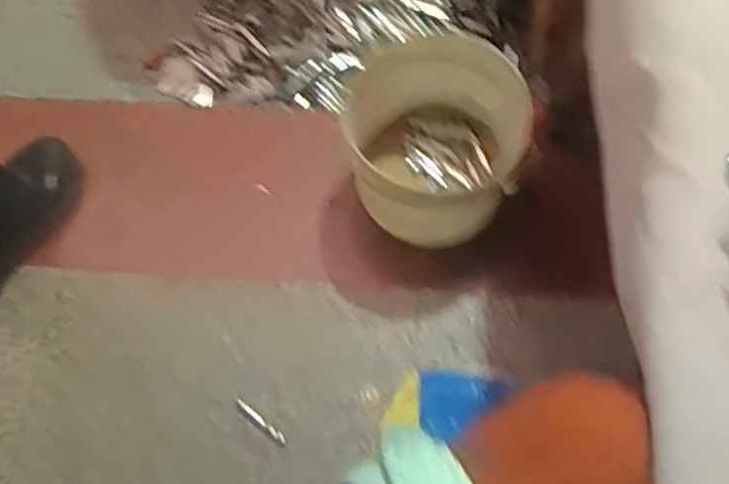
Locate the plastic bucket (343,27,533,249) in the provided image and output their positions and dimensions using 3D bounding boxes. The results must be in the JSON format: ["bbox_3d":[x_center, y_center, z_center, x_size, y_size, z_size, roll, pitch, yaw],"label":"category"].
[{"bbox_3d":[0.092,-0.126,0.964,0.201,0.168,0.209,-1,68,2],"label":"plastic bucket"}]

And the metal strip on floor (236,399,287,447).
[{"bbox_3d":[-0.131,0.229,0.929,0.083,0.005,0.014,37,74,15],"label":"metal strip on floor"}]

